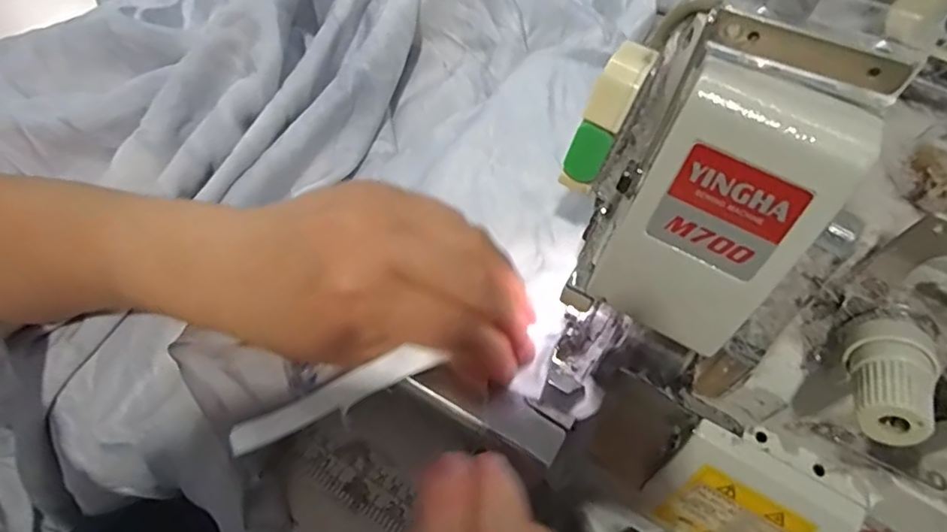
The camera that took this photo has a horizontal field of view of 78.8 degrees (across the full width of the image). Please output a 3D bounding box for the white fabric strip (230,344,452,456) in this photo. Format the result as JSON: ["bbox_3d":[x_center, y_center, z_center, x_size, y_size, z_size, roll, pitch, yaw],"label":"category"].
[{"bbox_3d":[-0.055,0.052,0.227,0.085,0.009,0.012,-25,64,3],"label":"white fabric strip"}]

